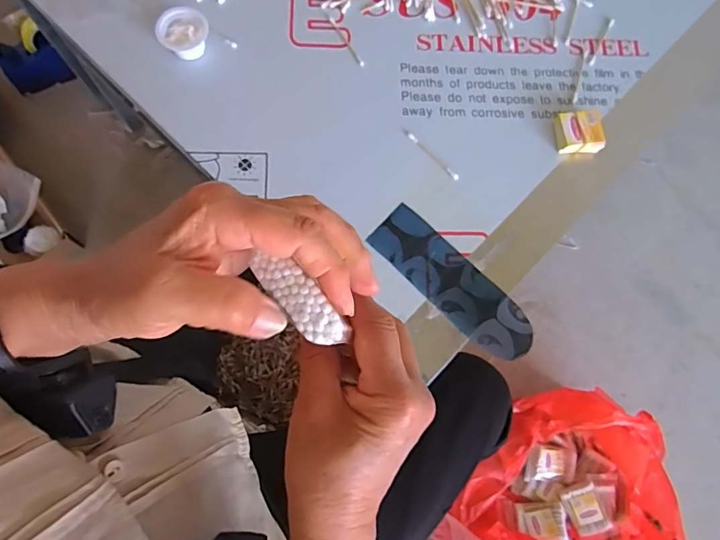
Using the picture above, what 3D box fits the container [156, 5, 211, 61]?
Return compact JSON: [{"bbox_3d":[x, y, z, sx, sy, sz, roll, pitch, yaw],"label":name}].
[{"bbox_3d":[-0.193,-0.261,0.537,0.053,0.027,0.048,-18,76,-7],"label":"container"}]

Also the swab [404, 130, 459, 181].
[{"bbox_3d":[0.078,-0.127,0.533,0.007,0.004,0.080,-43,80,-12],"label":"swab"}]

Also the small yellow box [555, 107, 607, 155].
[{"bbox_3d":[0.243,-0.153,0.540,0.047,0.022,0.046,-2,75,-3],"label":"small yellow box"}]

